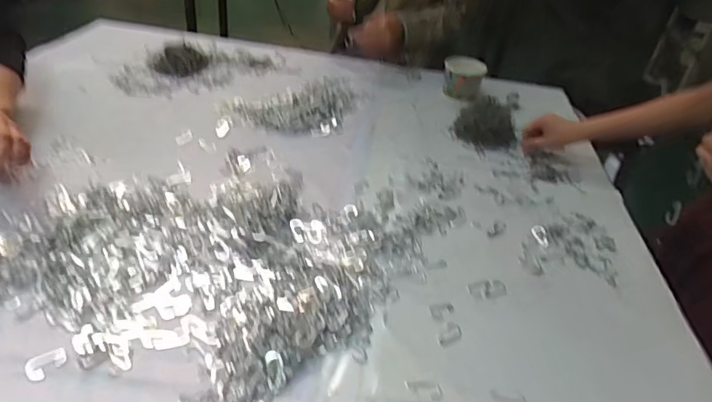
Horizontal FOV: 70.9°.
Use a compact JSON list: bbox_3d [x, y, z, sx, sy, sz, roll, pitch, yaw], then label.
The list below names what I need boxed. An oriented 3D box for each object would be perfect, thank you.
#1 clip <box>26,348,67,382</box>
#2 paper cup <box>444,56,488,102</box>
[{"bbox_3d":[-0.309,0.163,0.501,0.037,0.010,0.022,-27,47,-37],"label":"clip"},{"bbox_3d":[0.236,-0.268,1.105,0.088,0.075,0.081,4,36,-3],"label":"paper cup"}]

